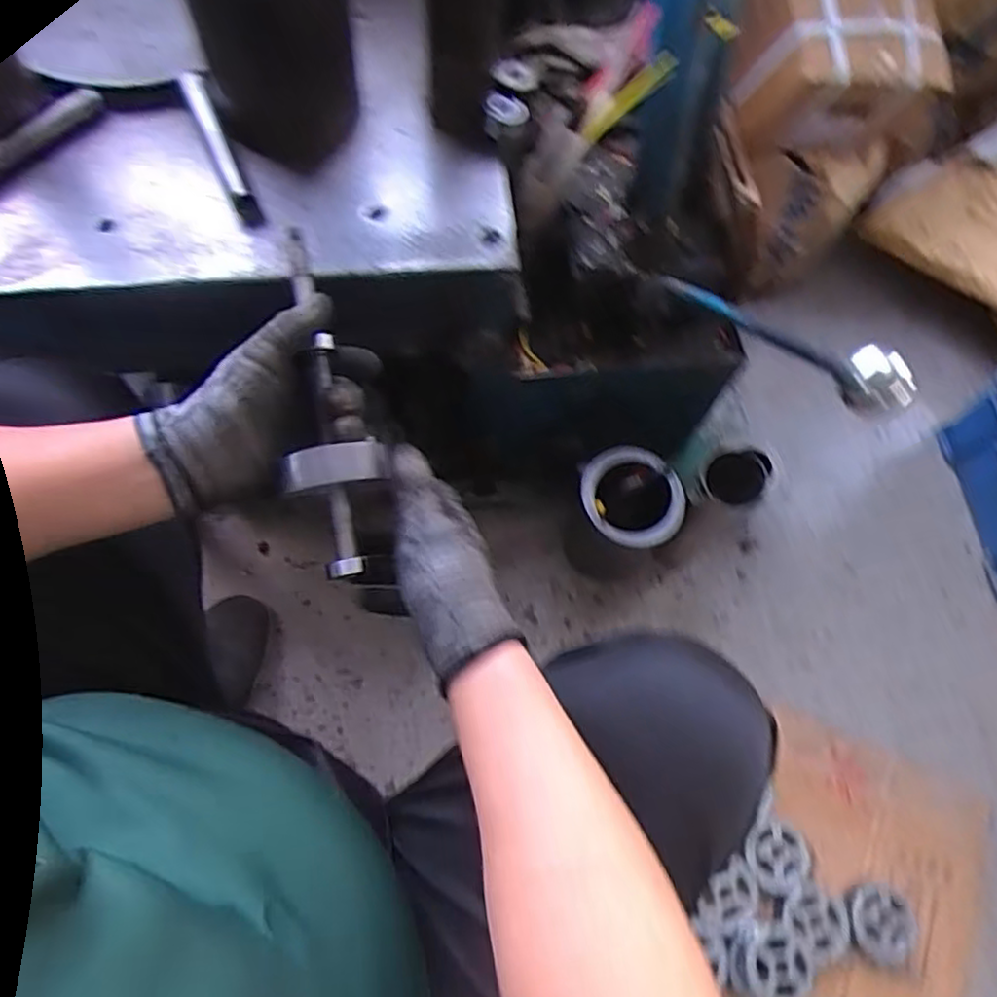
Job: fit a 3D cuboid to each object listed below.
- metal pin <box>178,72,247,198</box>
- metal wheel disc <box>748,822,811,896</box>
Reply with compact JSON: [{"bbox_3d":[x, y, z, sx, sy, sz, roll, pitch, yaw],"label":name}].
[{"bbox_3d":[-0.247,-0.317,0.613,0.019,0.015,0.150,-24,71,-12],"label":"metal pin"},{"bbox_3d":[0.330,0.423,0.825,0.070,0.008,0.074,0,70,1],"label":"metal wheel disc"}]

